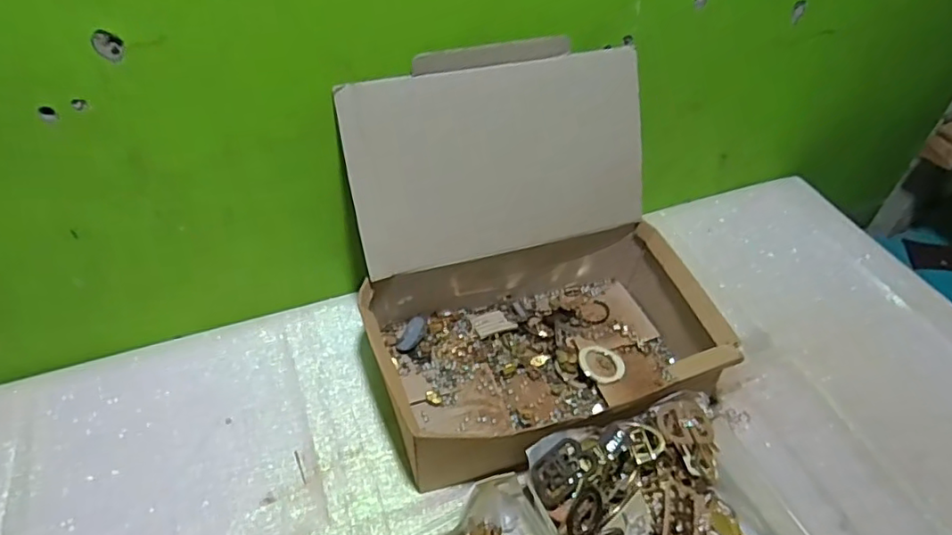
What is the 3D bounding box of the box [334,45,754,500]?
[{"bbox_3d":[0.059,-0.004,0.581,0.324,0.282,0.301,-14,49,-14],"label":"box"}]

